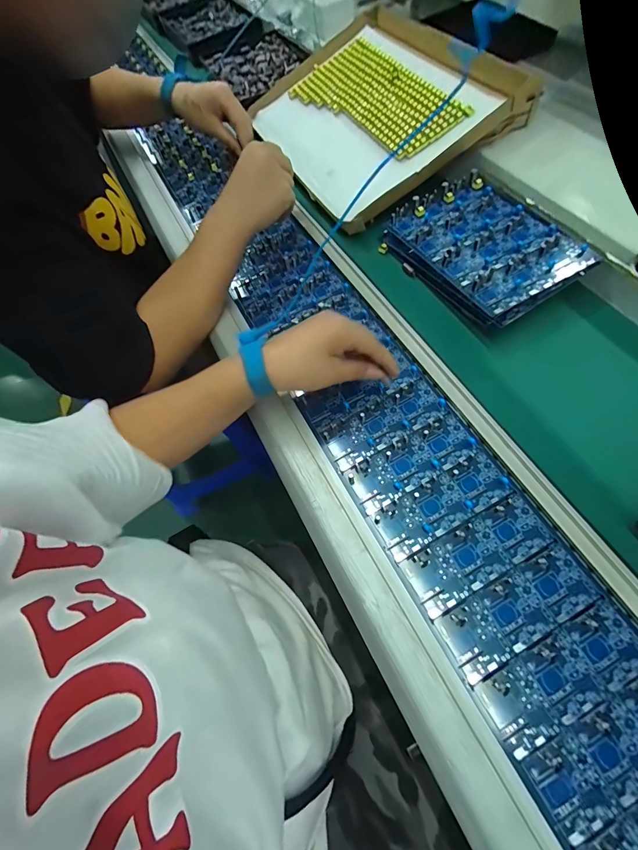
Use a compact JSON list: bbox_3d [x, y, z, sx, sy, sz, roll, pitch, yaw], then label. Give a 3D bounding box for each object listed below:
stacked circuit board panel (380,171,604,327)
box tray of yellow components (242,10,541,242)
[{"bbox_3d":[0.184,-0.207,0.404,0.137,0.032,0.197,-29,62,-3],"label":"stacked circuit board panel"},{"bbox_3d":[0.075,-0.459,0.516,0.279,0.043,0.377,-33,66,11],"label":"box tray of yellow components"}]

